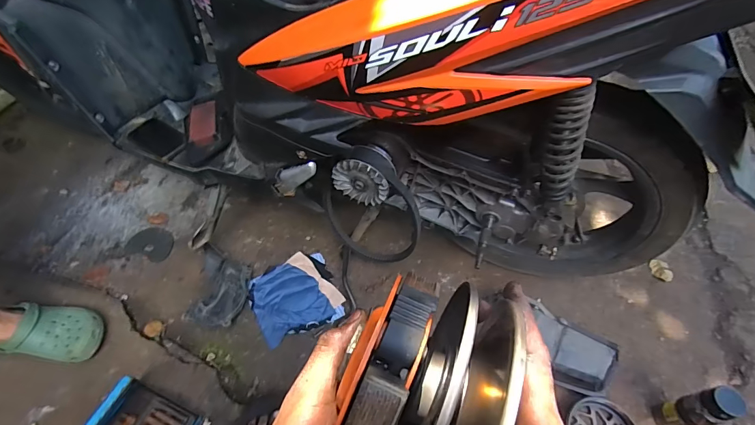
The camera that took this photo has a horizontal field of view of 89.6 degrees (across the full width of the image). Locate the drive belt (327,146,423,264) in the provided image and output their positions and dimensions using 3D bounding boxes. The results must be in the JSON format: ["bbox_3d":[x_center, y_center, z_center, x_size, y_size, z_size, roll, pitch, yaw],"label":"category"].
[{"bbox_3d":[-0.006,0.002,0.827,0.214,0.318,0.072,16,55,13],"label":"drive belt"}]

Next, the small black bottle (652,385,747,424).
[{"bbox_3d":[0.567,0.358,0.683,0.044,0.180,0.053,-9,53,-6],"label":"small black bottle"}]

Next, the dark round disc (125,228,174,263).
[{"bbox_3d":[-0.604,0.082,1.020,0.134,0.005,0.090,15,54,12],"label":"dark round disc"}]

